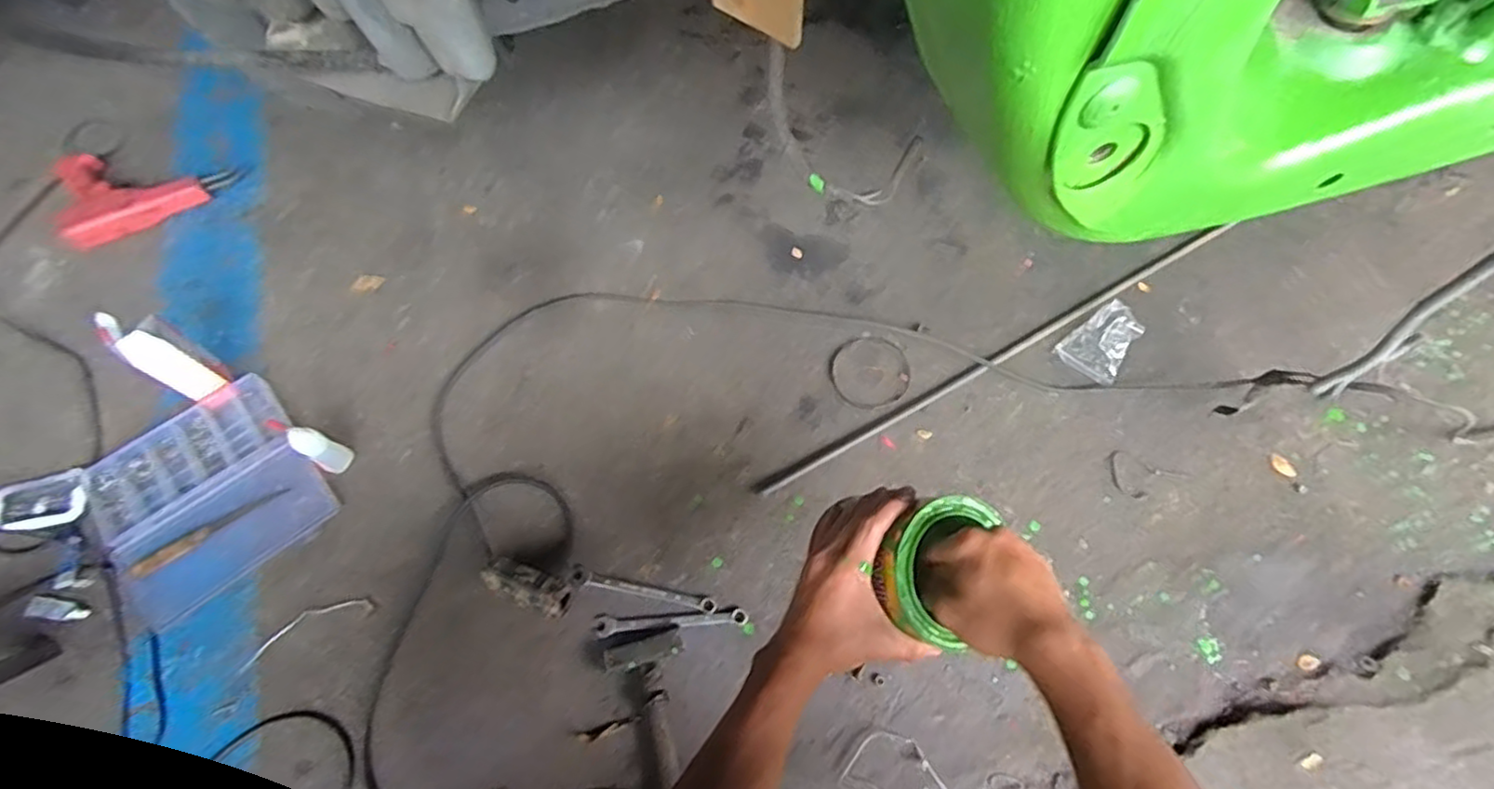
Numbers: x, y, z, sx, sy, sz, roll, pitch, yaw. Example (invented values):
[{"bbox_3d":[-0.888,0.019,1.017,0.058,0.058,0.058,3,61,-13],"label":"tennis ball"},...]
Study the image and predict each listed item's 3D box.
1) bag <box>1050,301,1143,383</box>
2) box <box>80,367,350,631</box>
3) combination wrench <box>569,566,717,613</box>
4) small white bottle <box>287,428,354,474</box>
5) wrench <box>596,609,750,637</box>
[{"bbox_3d":[0.445,-0.065,0.820,0.099,0.026,0.070,-40,70,-17],"label":"bag"},{"bbox_3d":[-0.600,0.109,0.736,0.215,0.027,0.211,-35,69,-16],"label":"box"},{"bbox_3d":[-0.112,0.212,0.711,0.159,0.005,0.018,12,65,6],"label":"combination wrench"},{"bbox_3d":[-0.474,0.061,0.738,0.029,0.075,0.030,0,64,0],"label":"small white bottle"},{"bbox_3d":[-0.080,0.240,0.698,0.159,0.010,0.020,-3,64,-1],"label":"wrench"}]

